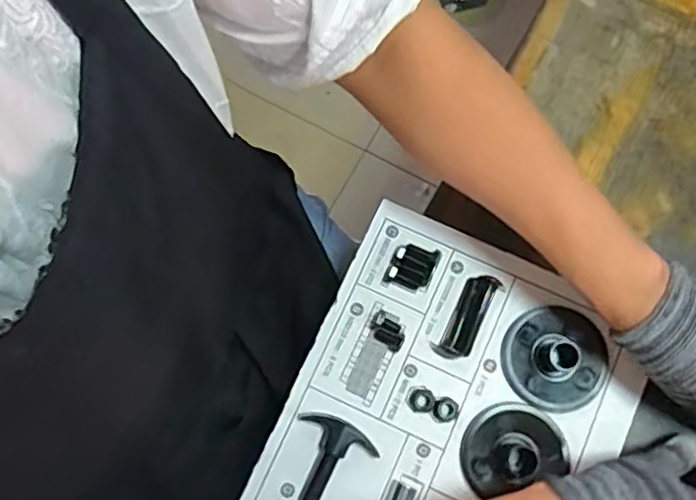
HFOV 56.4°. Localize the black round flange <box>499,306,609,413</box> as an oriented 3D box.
[{"bbox_3d":[0.147,0.075,0.452,0.073,0.024,0.070,0,77,0],"label":"black round flange"}]

